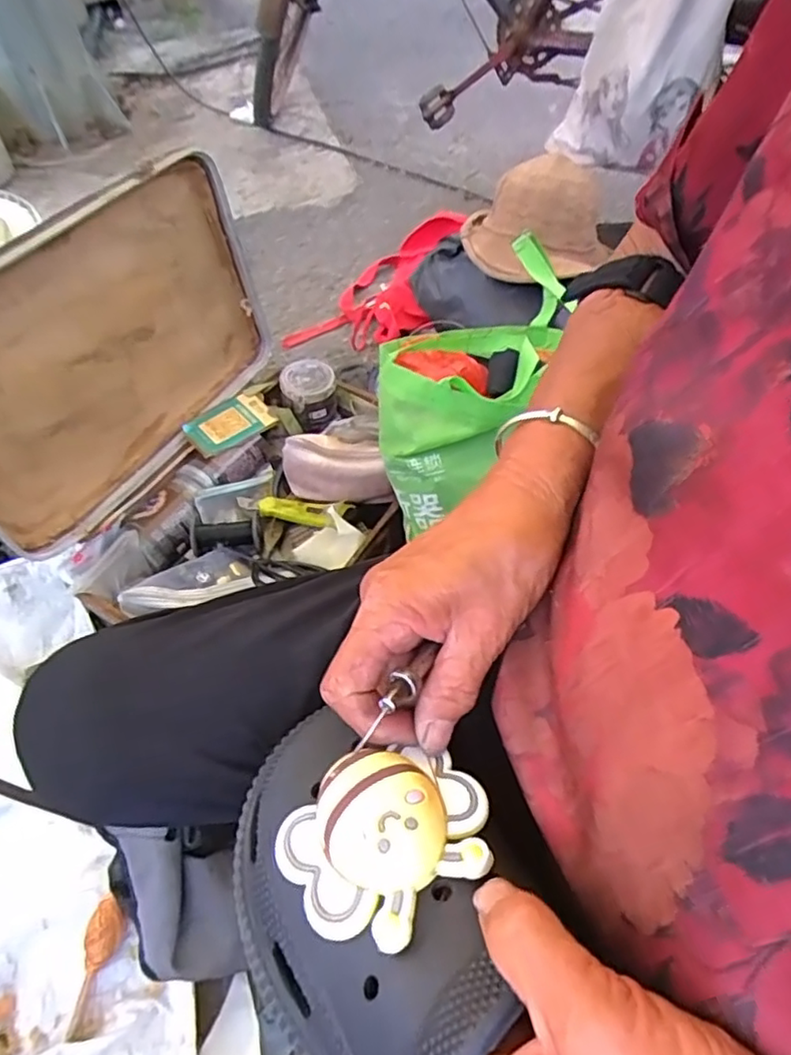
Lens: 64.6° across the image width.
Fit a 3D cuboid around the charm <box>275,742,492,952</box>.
[{"bbox_3d":[-0.004,0.121,0.245,0.074,0.032,0.068,-16,48,19],"label":"charm"}]

